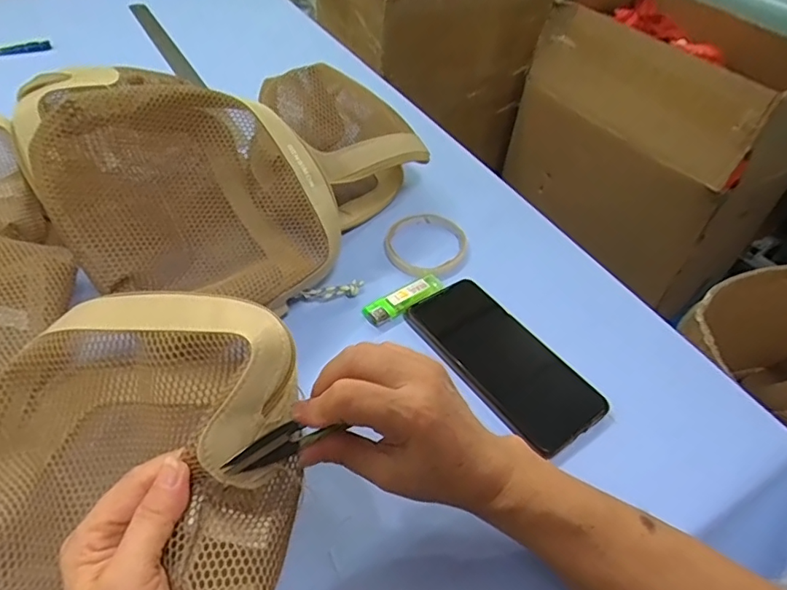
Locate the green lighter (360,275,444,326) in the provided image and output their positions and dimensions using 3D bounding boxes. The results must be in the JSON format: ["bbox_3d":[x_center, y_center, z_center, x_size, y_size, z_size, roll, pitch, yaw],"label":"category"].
[{"bbox_3d":[0.011,0.004,0.481,0.083,0.015,0.021,-27,54,-29],"label":"green lighter"}]

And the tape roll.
[{"bbox_3d":[0.031,-0.050,0.536,0.078,0.015,0.087,29,49,22],"label":"tape roll"}]

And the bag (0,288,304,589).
[{"bbox_3d":[-0.144,0.089,0.286,0.179,0.073,0.184,2,75,13],"label":"bag"}]

